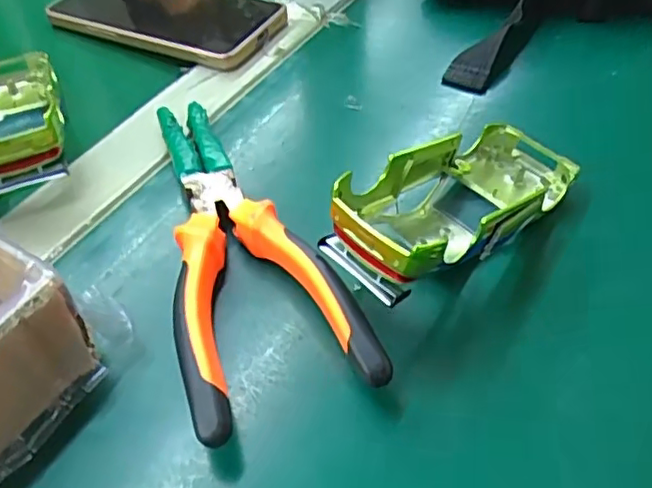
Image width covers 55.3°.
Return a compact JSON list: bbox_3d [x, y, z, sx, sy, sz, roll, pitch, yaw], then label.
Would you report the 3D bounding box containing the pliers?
[{"bbox_3d":[-0.046,-0.004,0.282,0.072,0.025,0.188,-18,52,-15],"label":"pliers"}]

